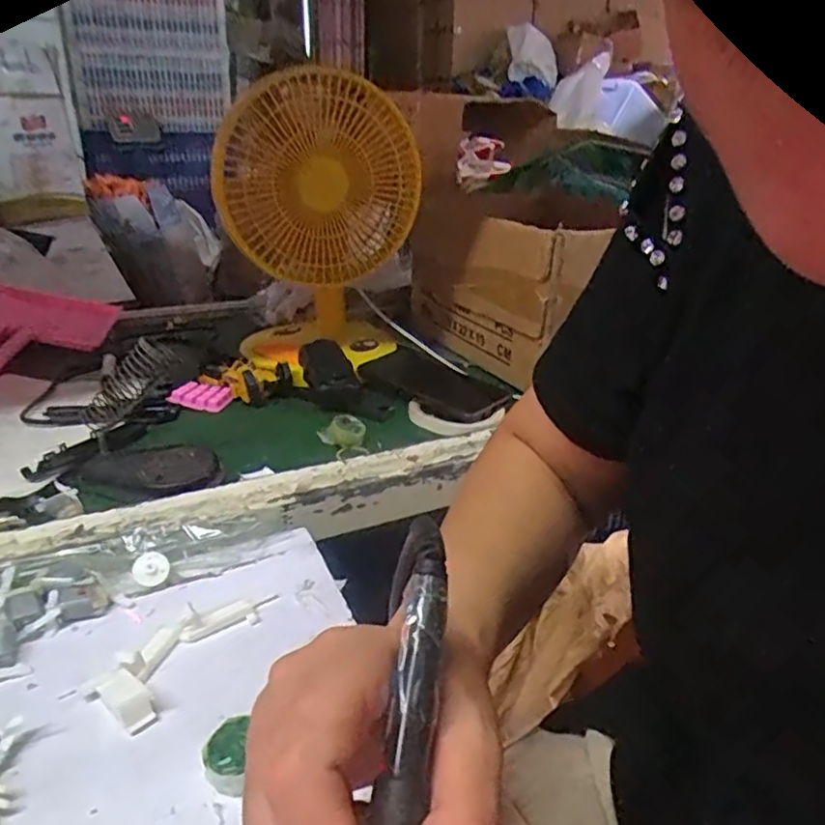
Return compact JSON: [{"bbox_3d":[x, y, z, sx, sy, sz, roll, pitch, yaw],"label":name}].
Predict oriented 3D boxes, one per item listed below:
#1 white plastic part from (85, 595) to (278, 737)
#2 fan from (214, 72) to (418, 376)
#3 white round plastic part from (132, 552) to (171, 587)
[{"bbox_3d":[-0.137,0.137,0.385,0.045,0.016,0.111,14,28,23],"label":"white plastic part"},{"bbox_3d":[-0.094,-0.204,0.742,0.193,0.302,0.205,3,25,2],"label":"fan"},{"bbox_3d":[-0.178,0.107,0.442,0.023,0.007,0.023,-20,63,-21],"label":"white round plastic part"}]

